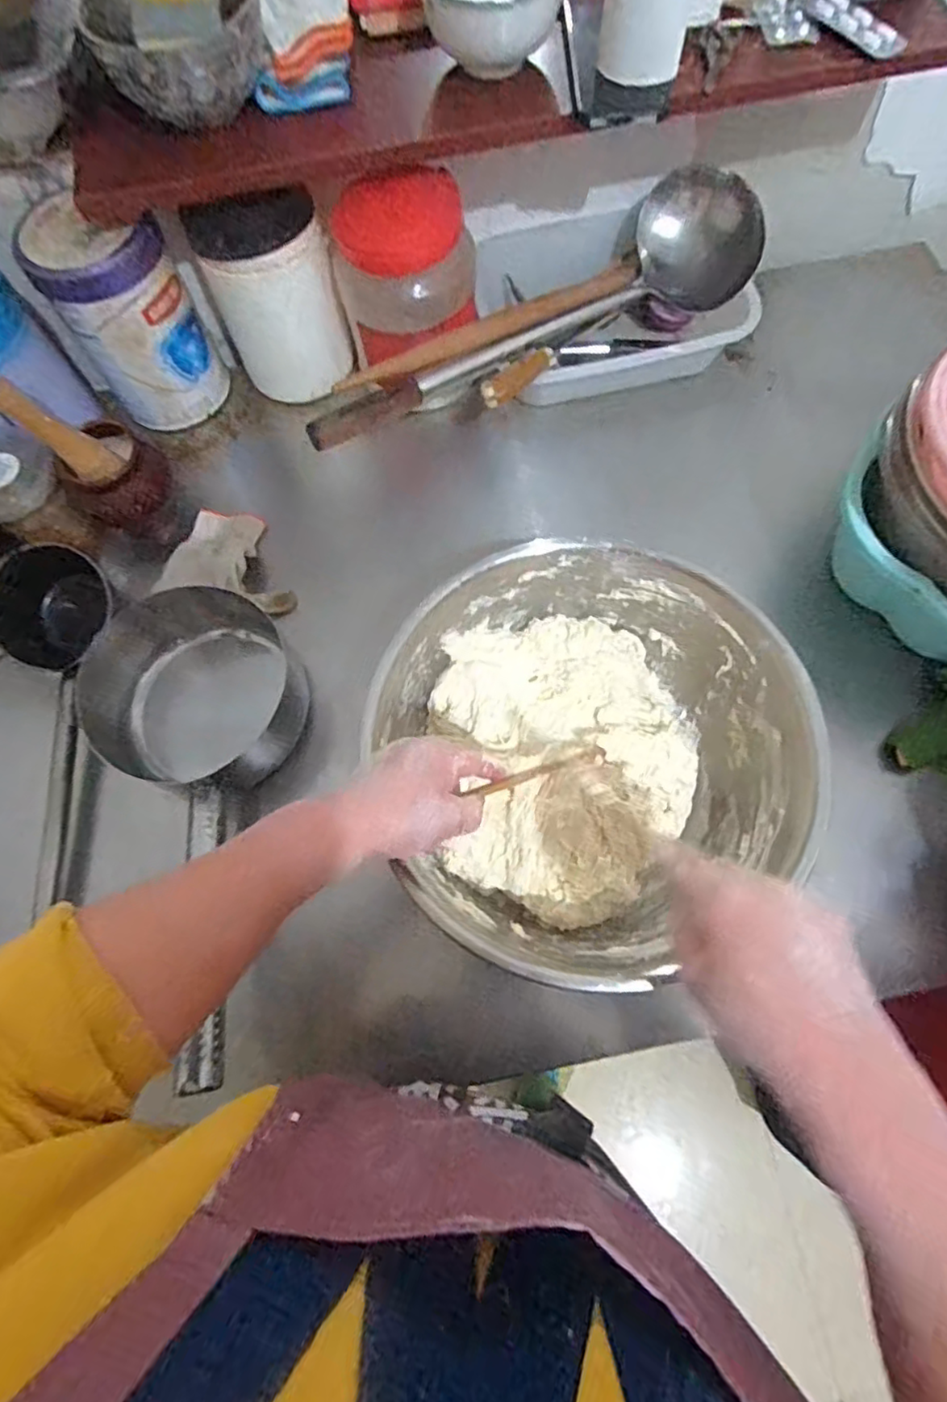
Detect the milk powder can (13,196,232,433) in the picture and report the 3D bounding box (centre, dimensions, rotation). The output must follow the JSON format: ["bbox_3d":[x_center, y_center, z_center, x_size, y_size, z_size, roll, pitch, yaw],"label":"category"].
[{"bbox_3d":[-0.345,-0.392,0.645,0.120,0.191,0.111,-1,70,2],"label":"milk powder can"}]

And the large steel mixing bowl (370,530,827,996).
[{"bbox_3d":[0.092,0.039,0.512,0.300,0.124,0.308,-22,71,-6],"label":"large steel mixing bowl"}]

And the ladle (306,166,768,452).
[{"bbox_3d":[0.054,-0.384,0.627,0.492,0.087,0.125,-27,71,-7],"label":"ladle"}]

